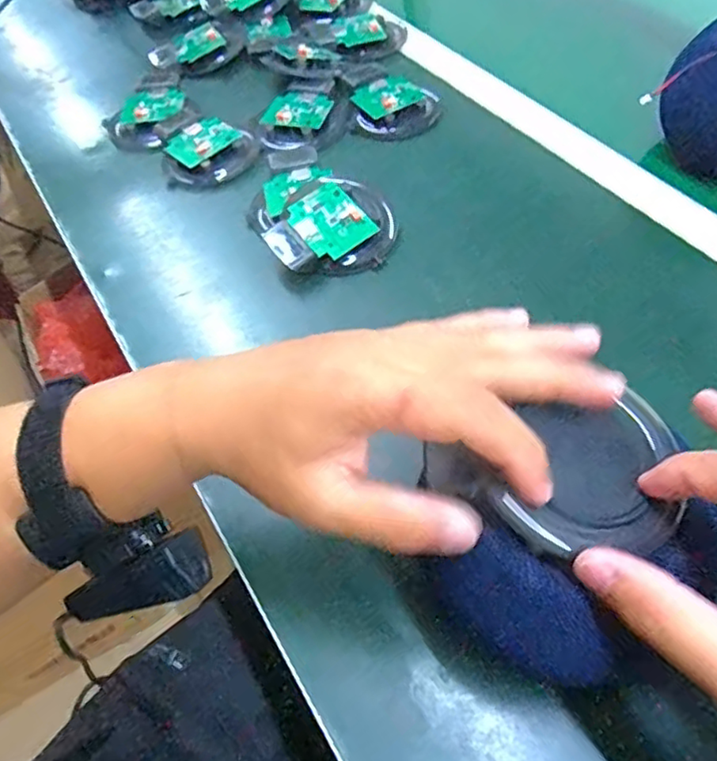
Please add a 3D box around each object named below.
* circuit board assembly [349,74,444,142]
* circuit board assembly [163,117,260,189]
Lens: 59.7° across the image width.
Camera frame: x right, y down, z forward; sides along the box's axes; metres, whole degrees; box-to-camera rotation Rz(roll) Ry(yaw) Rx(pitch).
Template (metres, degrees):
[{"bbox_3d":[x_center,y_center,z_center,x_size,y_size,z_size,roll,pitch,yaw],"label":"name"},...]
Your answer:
[{"bbox_3d":[0.035,-0.267,0.617,0.085,0.020,0.084,-2,54,3],"label":"circuit board assembly"},{"bbox_3d":[-0.143,-0.217,0.597,0.085,0.022,0.079,-18,55,-8],"label":"circuit board assembly"}]

